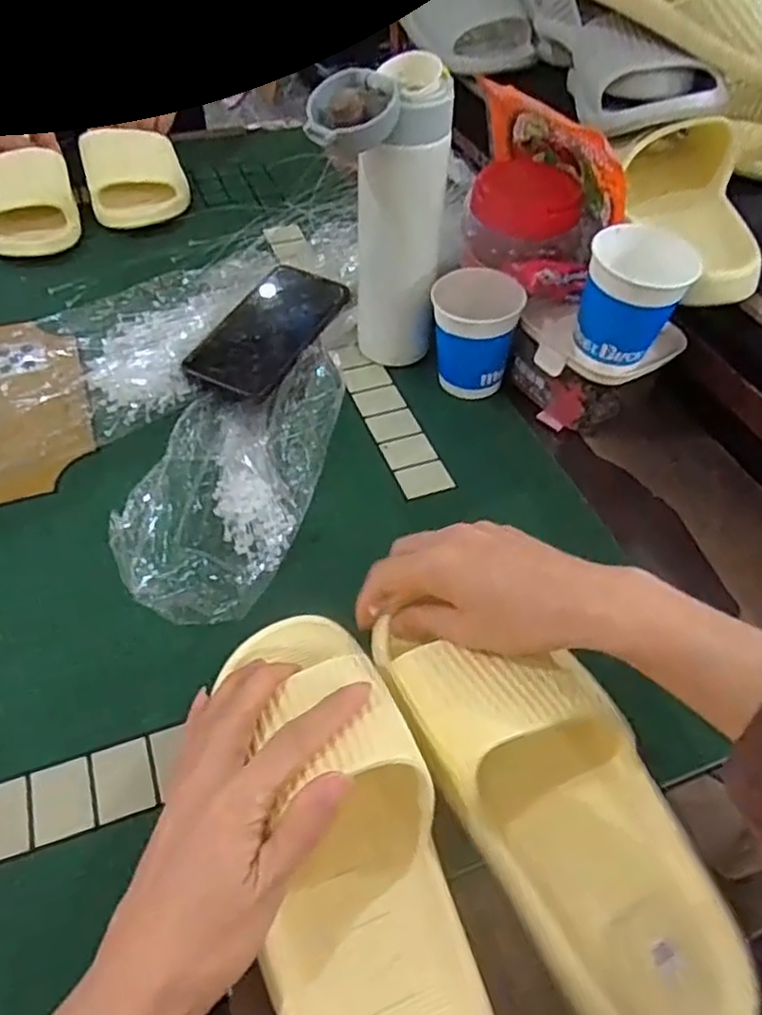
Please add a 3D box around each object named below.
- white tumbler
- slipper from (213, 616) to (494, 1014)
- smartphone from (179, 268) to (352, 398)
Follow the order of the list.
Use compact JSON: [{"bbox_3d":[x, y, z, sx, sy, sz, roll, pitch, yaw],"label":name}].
[{"bbox_3d":[0.000,-0.194,0.514,0.093,0.220,0.081,6,50,2],"label":"white tumbler"},{"bbox_3d":[-0.014,0.153,0.320,0.084,0.065,0.248,-10,57,-11],"label":"slipper"},{"bbox_3d":[-0.094,-0.154,0.589,0.080,0.006,0.166,23,54,9],"label":"smartphone"}]

